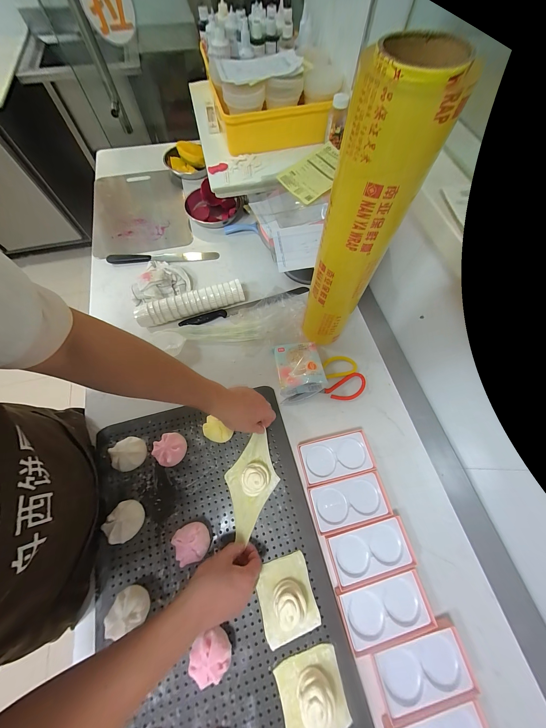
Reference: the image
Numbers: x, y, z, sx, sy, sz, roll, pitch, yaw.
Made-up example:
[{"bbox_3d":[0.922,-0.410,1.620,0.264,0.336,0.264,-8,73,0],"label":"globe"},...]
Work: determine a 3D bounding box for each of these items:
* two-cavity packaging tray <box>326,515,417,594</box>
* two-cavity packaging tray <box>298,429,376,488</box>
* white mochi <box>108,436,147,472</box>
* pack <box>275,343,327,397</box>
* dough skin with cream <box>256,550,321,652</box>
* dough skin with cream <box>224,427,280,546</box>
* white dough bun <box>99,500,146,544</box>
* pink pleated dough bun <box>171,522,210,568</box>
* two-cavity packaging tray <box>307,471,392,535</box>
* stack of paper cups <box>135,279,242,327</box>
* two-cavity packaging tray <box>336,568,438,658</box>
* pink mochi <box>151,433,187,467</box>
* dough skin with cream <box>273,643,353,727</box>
[{"bbox_3d":[0.180,0.348,0.446,0.146,0.024,0.084,-13,68,-7],"label":"two-cavity packaging tray"},{"bbox_3d":[0.135,0.199,0.511,0.149,0.024,0.082,-12,68,-7],"label":"two-cavity packaging tray"},{"bbox_3d":[-0.293,0.185,0.490,0.060,0.050,0.059,1,67,-2],"label":"white mochi"},{"bbox_3d":[0.061,0.005,0.571,0.105,0.056,0.127,-9,68,-6],"label":"pack"},{"bbox_3d":[0.025,0.403,0.401,0.093,0.047,0.111,-14,69,-8],"label":"dough skin with cream"},{"bbox_3d":[-0.044,0.232,0.470,0.093,0.043,0.170,30,70,10],"label":"dough skin with cream"},{"bbox_3d":[-0.273,0.294,0.446,0.058,0.045,0.065,25,69,8],"label":"white dough bun"},{"bbox_3d":[-0.142,0.320,0.430,0.058,0.045,0.056,1,67,-2],"label":"pink pleated dough bun"},{"bbox_3d":[0.152,0.275,0.476,0.147,0.021,0.081,-12,68,-7],"label":"two-cavity packaging tray"},{"bbox_3d":[-0.218,-0.160,0.636,0.280,0.057,0.055,-17,69,-9],"label":"stack of paper cups"},{"bbox_3d":[0.196,0.424,0.415,0.152,0.024,0.083,-11,68,-6],"label":"two-cavity packaging tray"},{"bbox_3d":[-0.211,0.176,0.497,0.061,0.046,0.060,1,67,-2],"label":"pink mochi"},{"bbox_3d":[0.063,0.515,0.356,0.100,0.042,0.101,-14,69,-8],"label":"dough skin with cream"}]

